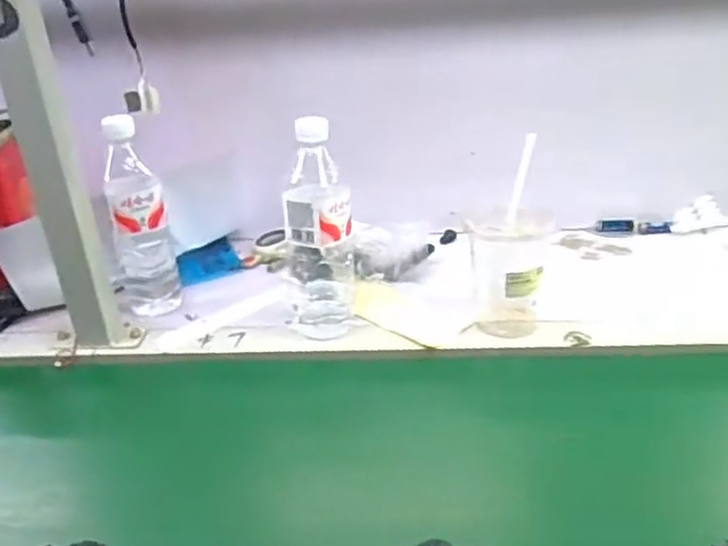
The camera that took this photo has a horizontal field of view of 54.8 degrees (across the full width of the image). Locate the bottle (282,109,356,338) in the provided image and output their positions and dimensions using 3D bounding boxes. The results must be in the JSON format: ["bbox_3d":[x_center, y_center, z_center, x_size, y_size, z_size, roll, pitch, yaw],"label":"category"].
[{"bbox_3d":[-0.048,-0.040,0.728,0.072,0.220,0.056,-4,28,-1],"label":"bottle"}]

